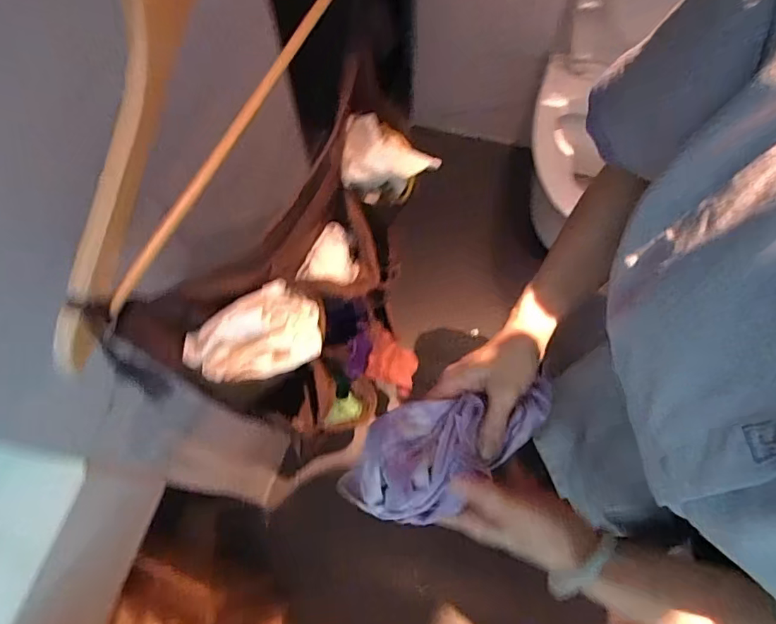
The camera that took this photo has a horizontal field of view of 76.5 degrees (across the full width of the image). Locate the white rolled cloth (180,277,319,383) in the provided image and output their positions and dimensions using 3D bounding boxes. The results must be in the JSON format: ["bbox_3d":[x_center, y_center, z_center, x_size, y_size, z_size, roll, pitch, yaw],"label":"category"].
[{"bbox_3d":[-0.118,0.020,0.440,0.110,0.039,0.078,-16,66,-7],"label":"white rolled cloth"}]

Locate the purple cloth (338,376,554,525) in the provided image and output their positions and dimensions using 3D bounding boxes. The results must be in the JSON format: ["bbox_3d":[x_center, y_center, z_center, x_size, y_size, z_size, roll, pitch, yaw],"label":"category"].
[{"bbox_3d":[0.052,0.117,0.431,0.203,0.041,0.092,-27,68,2],"label":"purple cloth"}]

